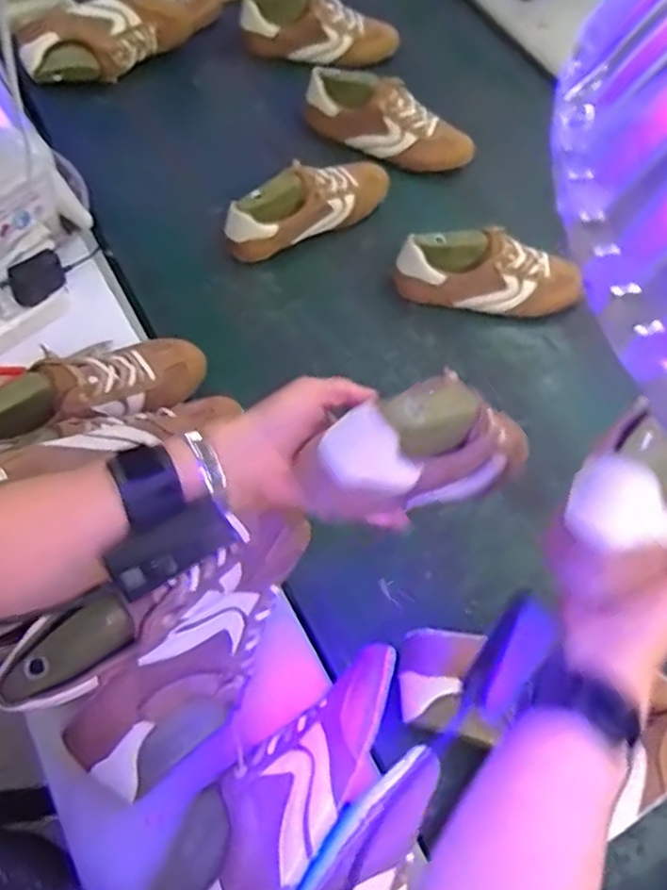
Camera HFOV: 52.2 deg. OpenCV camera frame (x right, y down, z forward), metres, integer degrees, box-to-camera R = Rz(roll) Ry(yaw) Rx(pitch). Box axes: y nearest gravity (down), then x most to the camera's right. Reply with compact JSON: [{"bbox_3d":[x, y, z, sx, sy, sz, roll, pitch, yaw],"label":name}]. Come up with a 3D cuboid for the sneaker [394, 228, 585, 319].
[{"bbox_3d":[0.206,-0.226,0.885,0.240,0.094,0.079,1,62,-9],"label":"sneaker"}]

